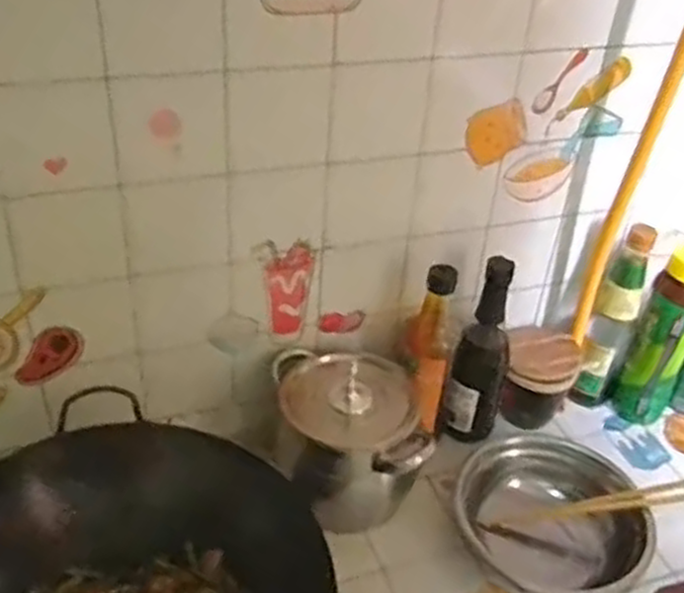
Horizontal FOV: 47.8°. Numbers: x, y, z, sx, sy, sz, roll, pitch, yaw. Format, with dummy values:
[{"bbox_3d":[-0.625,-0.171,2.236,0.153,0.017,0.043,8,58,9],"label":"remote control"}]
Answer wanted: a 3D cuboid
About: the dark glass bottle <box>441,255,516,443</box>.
[{"bbox_3d":[0.160,0.071,0.877,0.060,0.229,0.054,13,37,11],"label":"dark glass bottle"}]

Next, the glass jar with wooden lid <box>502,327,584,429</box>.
[{"bbox_3d":[0.245,0.098,0.957,0.084,0.081,0.101,10,36,7],"label":"glass jar with wooden lid"}]

